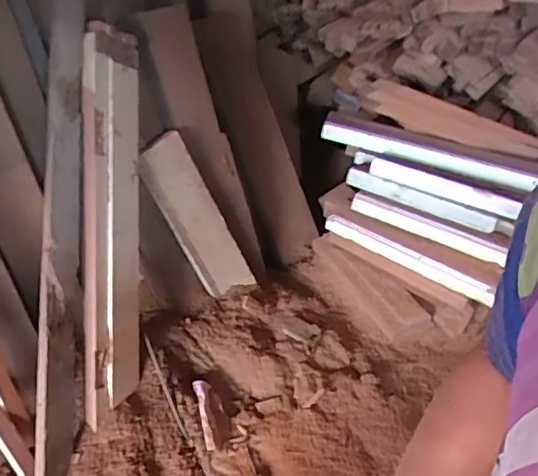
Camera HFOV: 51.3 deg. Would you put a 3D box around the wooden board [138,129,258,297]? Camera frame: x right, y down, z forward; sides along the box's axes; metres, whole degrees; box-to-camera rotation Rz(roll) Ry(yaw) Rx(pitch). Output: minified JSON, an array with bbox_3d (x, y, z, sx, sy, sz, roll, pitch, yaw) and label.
[{"bbox_3d":[-0.173,-0.034,1.434,0.037,0.482,0.158,19,54,44],"label":"wooden board"}]

